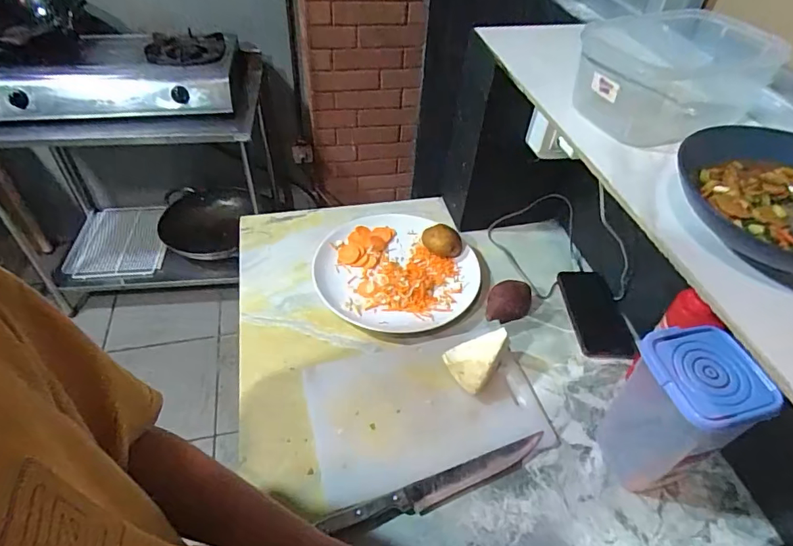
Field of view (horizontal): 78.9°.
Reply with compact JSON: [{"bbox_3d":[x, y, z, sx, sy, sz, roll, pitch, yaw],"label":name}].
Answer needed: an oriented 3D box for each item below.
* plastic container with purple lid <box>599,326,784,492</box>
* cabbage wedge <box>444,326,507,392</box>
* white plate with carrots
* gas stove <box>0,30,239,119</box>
[{"bbox_3d":[0.303,0.162,0.541,0.090,0.200,0.102,-5,46,-8],"label":"plastic container with purple lid"},{"bbox_3d":[0.102,0.115,0.656,0.066,0.062,0.077,22,48,17],"label":"cabbage wedge"},{"bbox_3d":[0.001,-0.015,0.799,0.255,0.048,0.252,2,46,-2],"label":"white plate with carrots"},{"bbox_3d":[-0.855,-0.622,1.450,0.678,0.137,0.408,-7,46,-10],"label":"gas stove"}]

